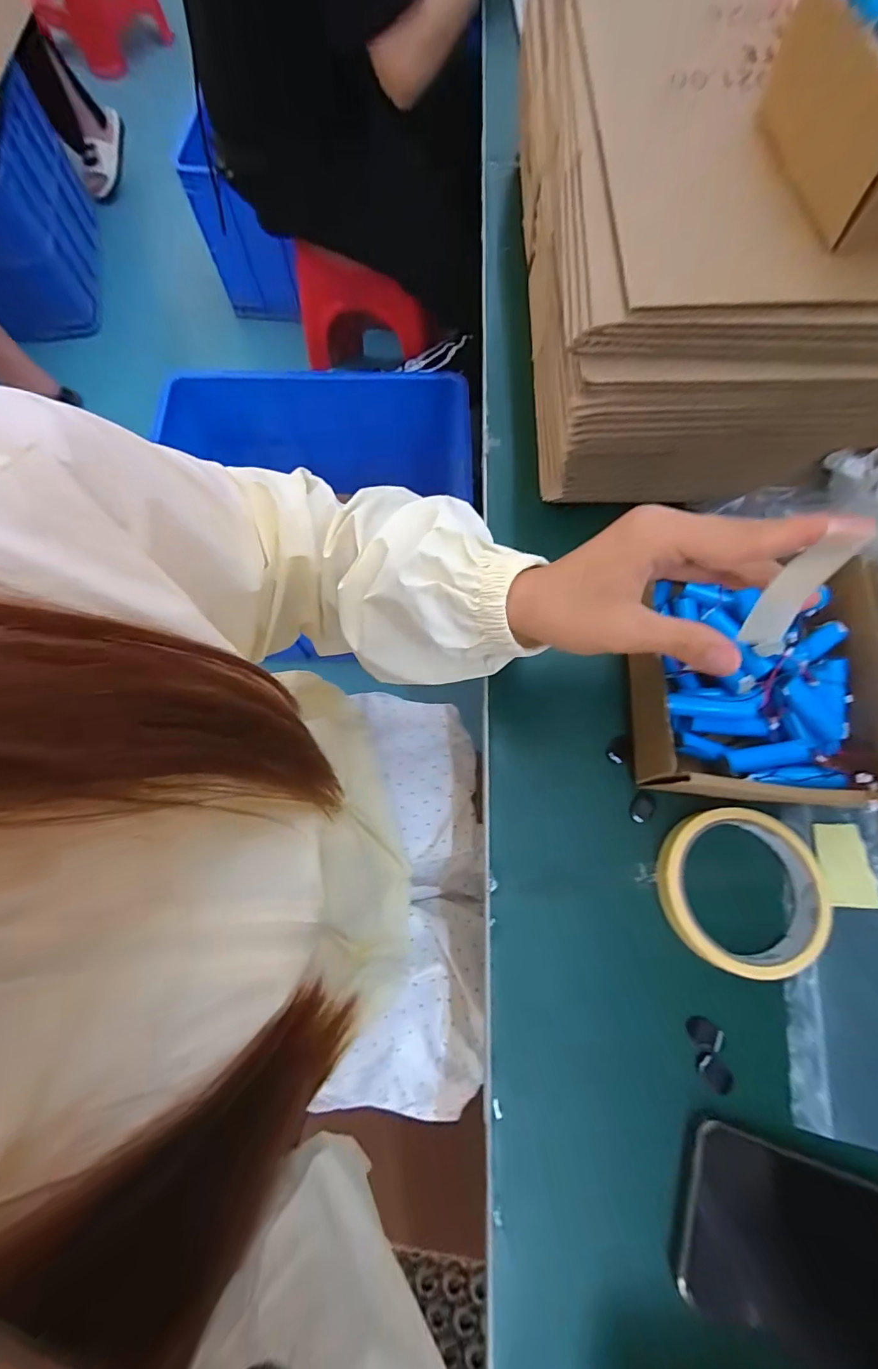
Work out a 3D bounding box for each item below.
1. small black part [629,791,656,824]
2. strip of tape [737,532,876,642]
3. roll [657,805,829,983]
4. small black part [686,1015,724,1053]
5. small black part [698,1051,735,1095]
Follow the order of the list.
[{"bbox_3d":[0.134,0.081,0.308,0.013,0.004,0.021,35,76,9],"label":"small black part"},{"bbox_3d":[0.156,-0.041,0.206,0.018,0.062,0.006,20,51,5],"label":"strip of tape"},{"bbox_3d":[0.182,0.124,0.285,0.090,0.018,0.092,0,74,-1],"label":"roll"},{"bbox_3d":[0.154,0.203,0.272,0.019,0.004,0.016,40,77,10],"label":"small black part"},{"bbox_3d":[0.156,0.218,0.261,0.015,0.004,0.020,-34,77,-10],"label":"small black part"}]

